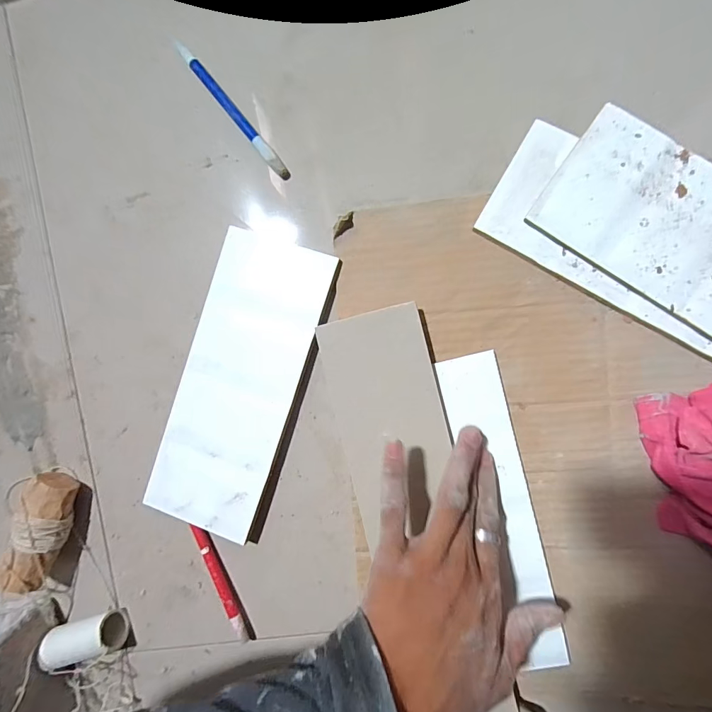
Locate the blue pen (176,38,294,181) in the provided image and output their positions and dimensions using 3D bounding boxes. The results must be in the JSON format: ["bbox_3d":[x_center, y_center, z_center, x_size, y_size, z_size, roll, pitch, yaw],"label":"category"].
[{"bbox_3d":[-0.103,-0.206,0.338,0.011,0.012,0.145,-39,88,6],"label":"blue pen"}]

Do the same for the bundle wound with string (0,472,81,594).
[{"bbox_3d":[-0.274,0.153,0.349,0.034,0.028,0.094,10,79,6],"label":"bundle wound with string"}]

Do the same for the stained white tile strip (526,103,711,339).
[{"bbox_3d":[0.253,-0.074,0.285,0.241,0.004,0.099,36,96,6],"label":"stained white tile strip"}]

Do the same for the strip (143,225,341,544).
[{"bbox_3d":[-0.098,0.023,0.340,0.100,0.018,0.247,18,94,5],"label":"strip"}]

